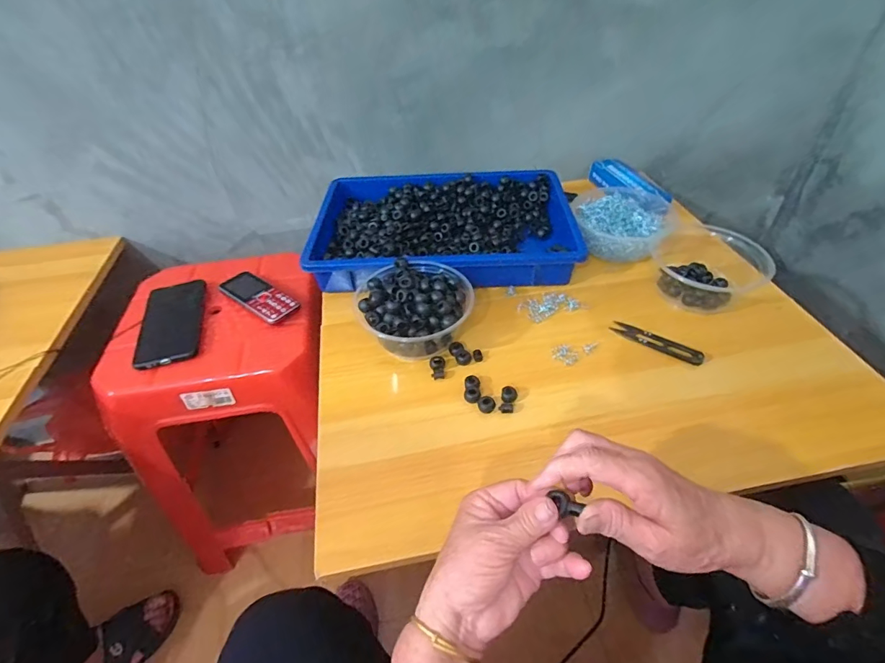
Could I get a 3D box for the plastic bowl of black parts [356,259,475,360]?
[{"bbox_3d":[-0.033,-0.026,0.510,0.124,0.064,0.113,-1,45,1],"label":"plastic bowl of black parts"}]

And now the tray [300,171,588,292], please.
[{"bbox_3d":[0.001,-0.149,0.643,0.363,0.061,0.252,-1,45,1],"label":"tray"}]

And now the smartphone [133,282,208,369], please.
[{"bbox_3d":[-0.370,-0.015,0.601,0.076,0.011,0.164,-14,46,-12],"label":"smartphone"}]

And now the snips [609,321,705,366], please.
[{"bbox_3d":[0.248,0.011,0.505,0.100,0.009,0.021,29,52,28],"label":"snips"}]

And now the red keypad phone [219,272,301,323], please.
[{"bbox_3d":[-0.263,-0.051,0.624,0.121,0.013,0.051,27,52,26],"label":"red keypad phone"}]

